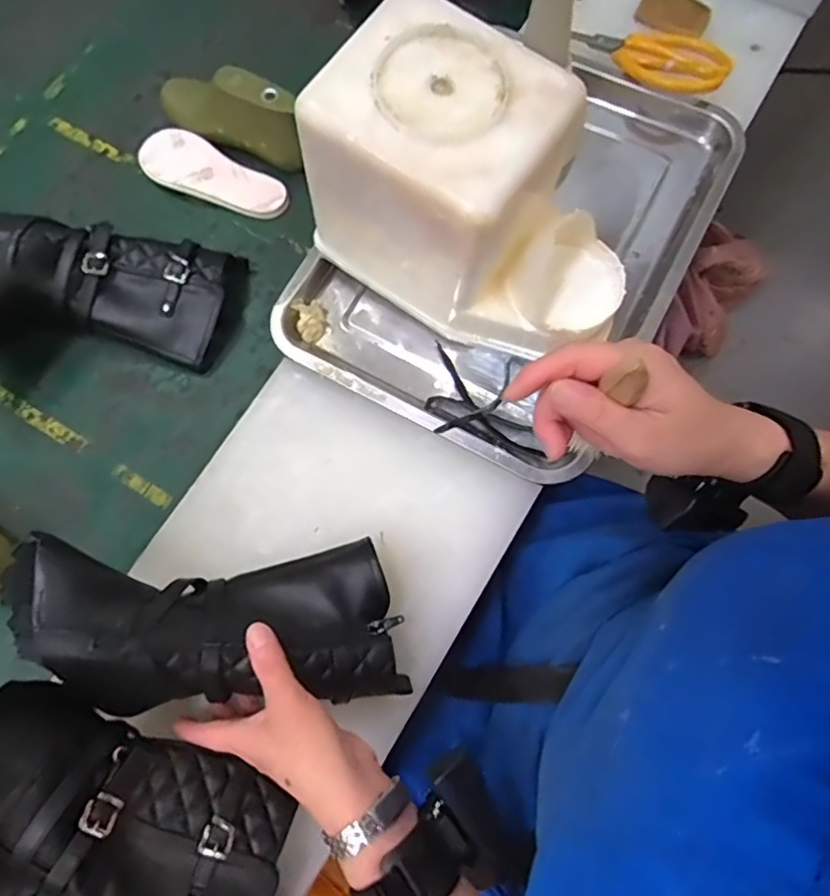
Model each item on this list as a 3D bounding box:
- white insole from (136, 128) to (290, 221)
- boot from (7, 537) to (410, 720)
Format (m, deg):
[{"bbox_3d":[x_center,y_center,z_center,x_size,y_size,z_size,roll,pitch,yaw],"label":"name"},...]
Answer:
[{"bbox_3d":[-0.209,-0.277,0.610,0.164,0.026,0.059,29,78,8],"label":"white insole"},{"bbox_3d":[-0.129,0.117,0.402,0.235,0.058,0.105,8,75,-21],"label":"boot"}]

